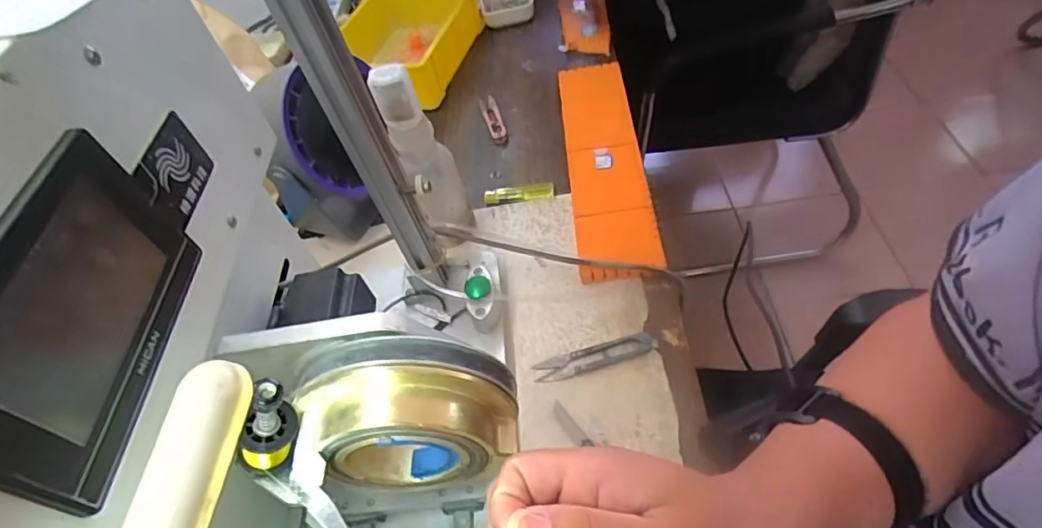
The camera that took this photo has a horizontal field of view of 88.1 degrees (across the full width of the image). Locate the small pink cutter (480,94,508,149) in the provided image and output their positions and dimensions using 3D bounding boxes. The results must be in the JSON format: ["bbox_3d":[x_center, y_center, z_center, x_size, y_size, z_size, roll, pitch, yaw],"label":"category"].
[{"bbox_3d":[-0.036,-0.191,0.699,0.021,0.008,0.101,-19,50,-3],"label":"small pink cutter"}]

